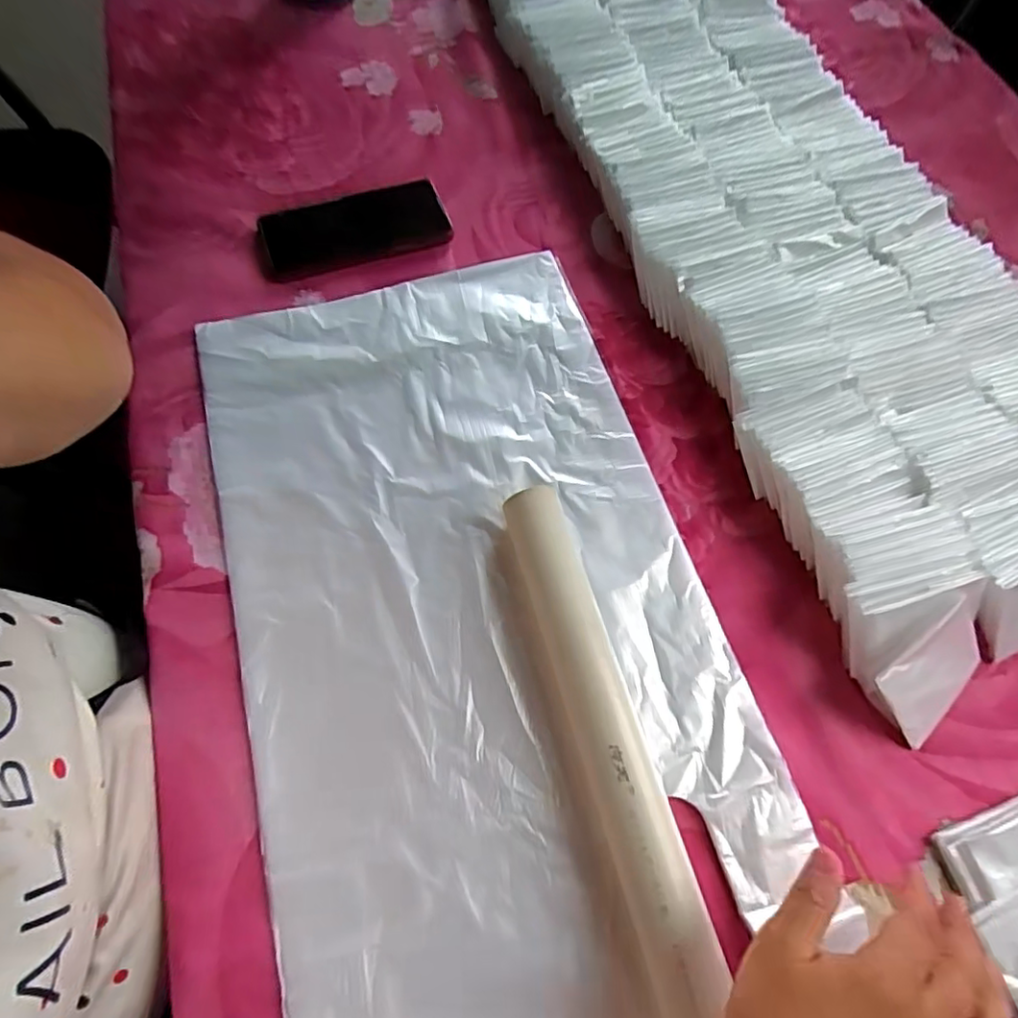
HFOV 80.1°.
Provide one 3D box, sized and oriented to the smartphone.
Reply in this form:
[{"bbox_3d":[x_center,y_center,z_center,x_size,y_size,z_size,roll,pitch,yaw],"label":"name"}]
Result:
[{"bbox_3d":[-0.142,-0.258,0.557,0.168,0.017,0.088,-18,66,-9],"label":"smartphone"}]

